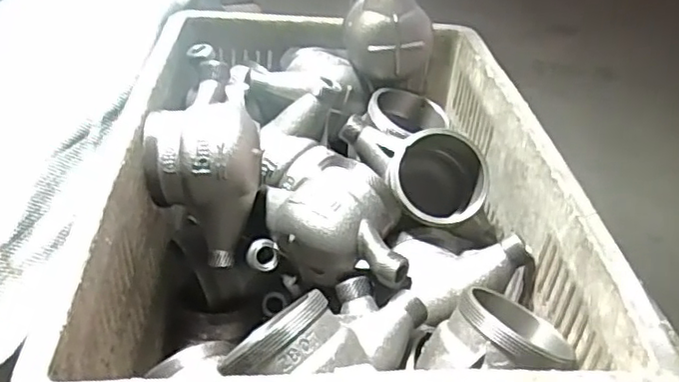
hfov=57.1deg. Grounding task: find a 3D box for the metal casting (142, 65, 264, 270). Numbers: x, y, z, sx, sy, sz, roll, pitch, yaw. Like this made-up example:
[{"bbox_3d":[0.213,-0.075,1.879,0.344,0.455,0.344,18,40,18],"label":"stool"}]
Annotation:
[{"bbox_3d":[-0.107,-0.015,0.500,0.088,0.119,0.087,-1,37,-9],"label":"metal casting"}]

